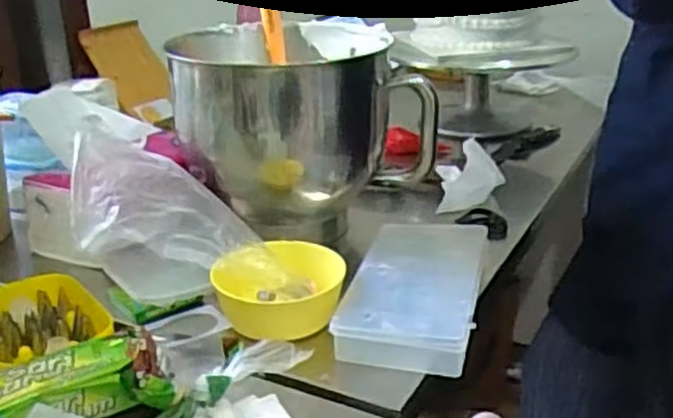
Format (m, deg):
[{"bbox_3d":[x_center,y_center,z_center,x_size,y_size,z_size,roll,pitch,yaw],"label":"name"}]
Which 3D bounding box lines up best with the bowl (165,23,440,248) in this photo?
[{"bbox_3d":[-0.043,-0.088,0.846,0.257,0.207,0.188,-5,23,-9],"label":"bowl"}]

